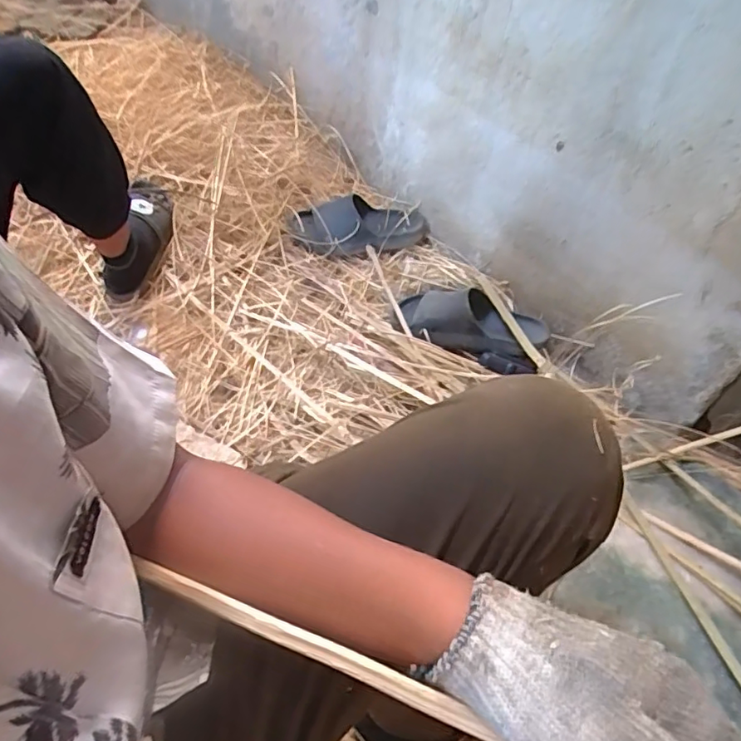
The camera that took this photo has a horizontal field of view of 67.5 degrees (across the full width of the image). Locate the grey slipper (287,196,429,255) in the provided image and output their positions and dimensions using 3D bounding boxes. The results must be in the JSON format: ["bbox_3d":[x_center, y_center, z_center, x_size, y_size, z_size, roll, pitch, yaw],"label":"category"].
[{"bbox_3d":[-0.021,-0.303,1.147,0.288,0.078,0.100,-2,50,-8],"label":"grey slipper"}]

